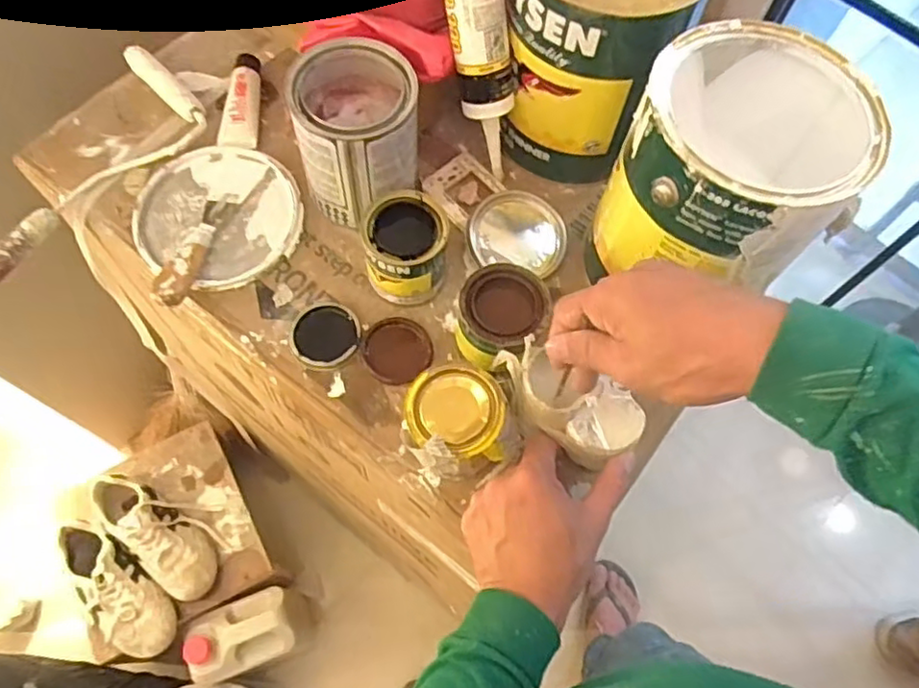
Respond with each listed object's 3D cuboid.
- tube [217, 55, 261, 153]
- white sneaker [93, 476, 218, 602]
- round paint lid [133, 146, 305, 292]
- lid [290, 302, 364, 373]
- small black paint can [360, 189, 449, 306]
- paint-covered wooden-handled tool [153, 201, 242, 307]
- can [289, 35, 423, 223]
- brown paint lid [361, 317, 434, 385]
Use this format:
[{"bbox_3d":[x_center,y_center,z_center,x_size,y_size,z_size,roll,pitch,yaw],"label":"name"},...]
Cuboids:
[{"bbox_3d":[-0.215,-0.242,0.652,0.034,0.019,0.106,2,66,-2],"label":"tube"},{"bbox_3d":[-0.499,0.311,1.085,0.248,0.099,0.100,41,70,14],"label":"white sneaker"},{"bbox_3d":[-0.224,-0.122,0.614,0.152,0.016,0.138,33,69,11],"label":"round paint lid"},{"bbox_3d":[-0.118,-0.009,0.576,0.060,0.010,0.064,-18,68,-10],"label":"lid"},{"bbox_3d":[-0.047,-0.086,0.571,0.070,0.077,0.079,3,66,-2],"label":"small black paint can"},{"bbox_3d":[-0.237,-0.085,0.582,0.027,0.028,0.118,17,66,4],"label":"paint-covered wooden-handled tool"},{"bbox_3d":[-0.089,-0.184,0.580,0.101,0.123,0.105,1,66,-2],"label":"can"},{"bbox_3d":[-0.054,0.004,0.570,0.061,0.014,0.059,1,66,-2],"label":"brown paint lid"}]

